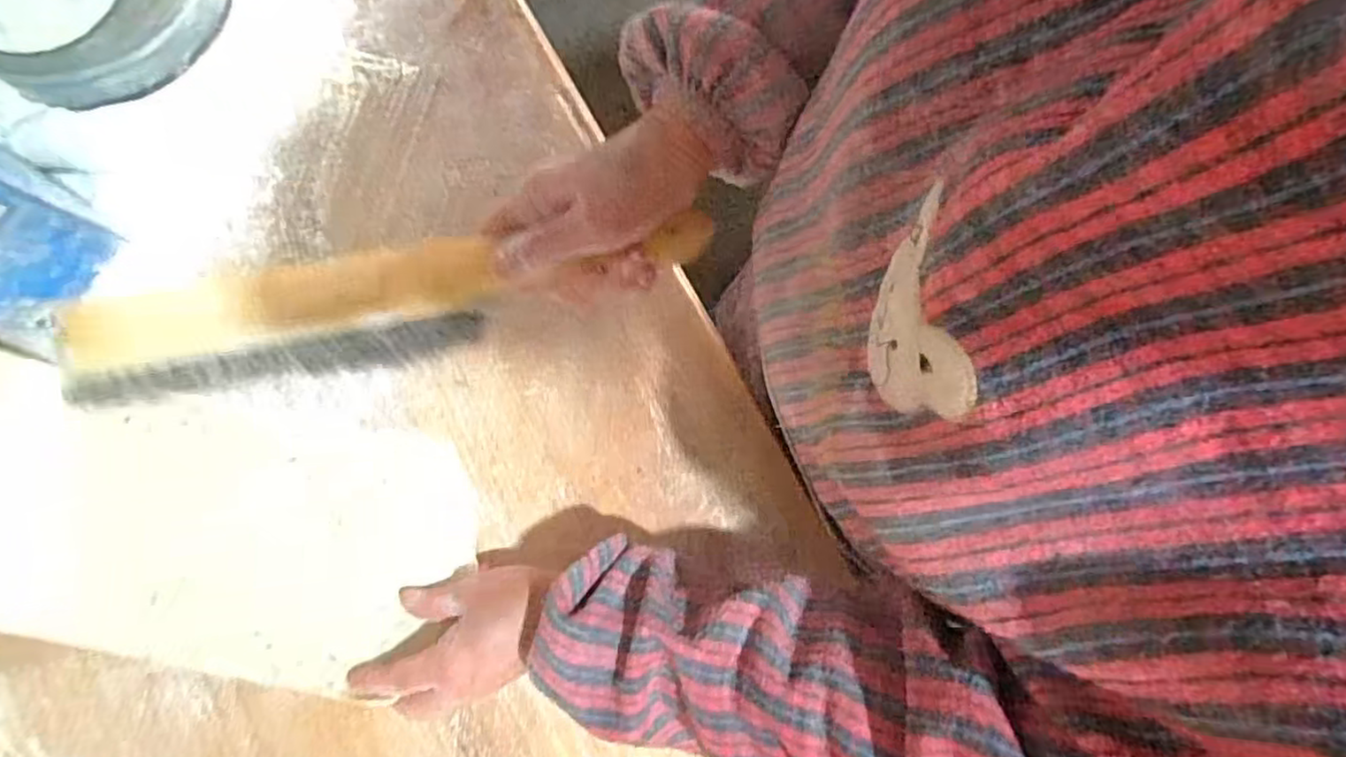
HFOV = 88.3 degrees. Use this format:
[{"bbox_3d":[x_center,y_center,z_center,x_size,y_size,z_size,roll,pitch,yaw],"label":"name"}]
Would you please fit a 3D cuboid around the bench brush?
[{"bbox_3d":[-0.136,-0.037,0.361,0.317,0.054,0.053,-13,79,-9],"label":"bench brush"}]

